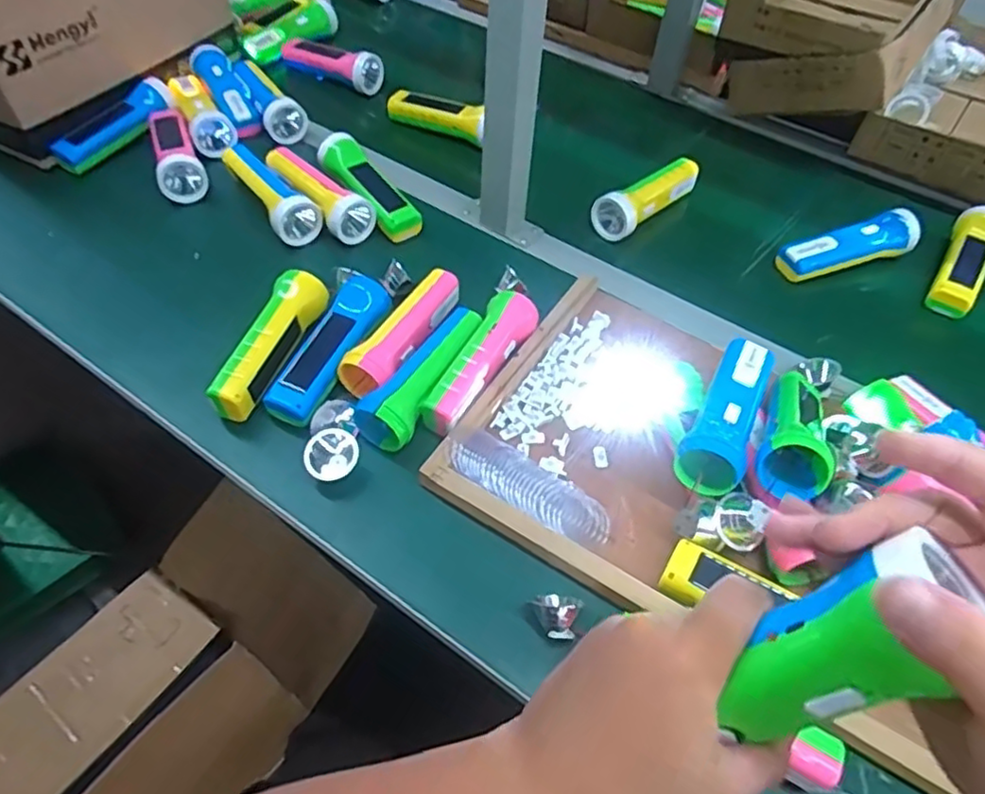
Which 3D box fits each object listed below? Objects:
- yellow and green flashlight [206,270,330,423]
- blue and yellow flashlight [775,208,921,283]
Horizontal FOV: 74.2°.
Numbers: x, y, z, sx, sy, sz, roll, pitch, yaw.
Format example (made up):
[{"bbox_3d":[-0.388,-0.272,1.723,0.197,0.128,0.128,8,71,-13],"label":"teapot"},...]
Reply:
[{"bbox_3d":[-0.205,-0.051,0.606,0.045,0.051,0.150,15,52,8],"label":"yellow and green flashlight"},{"bbox_3d":[0.414,-0.174,0.753,0.170,0.047,0.048,-11,53,-13],"label":"blue and yellow flashlight"}]

